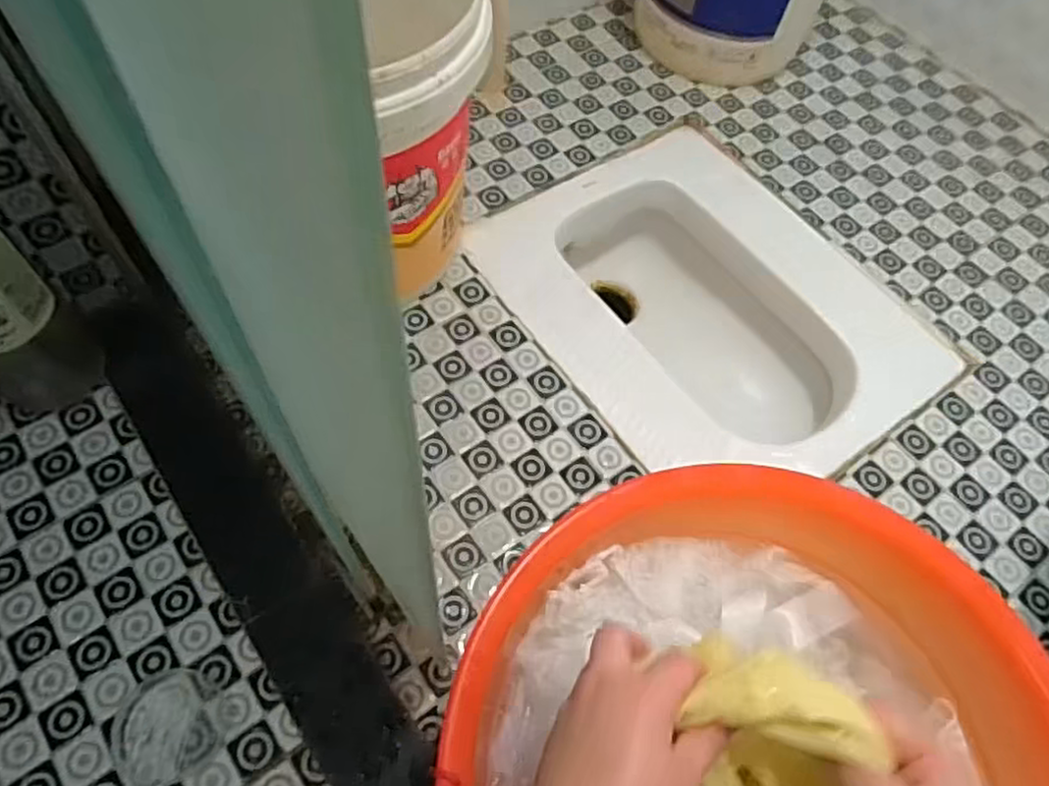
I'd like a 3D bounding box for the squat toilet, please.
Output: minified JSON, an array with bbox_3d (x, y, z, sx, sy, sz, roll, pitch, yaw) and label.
[{"bbox_3d":[0.204,-0.070,0.886,0.374,0.165,0.467,-33,69,-20],"label":"squat toilet"}]

